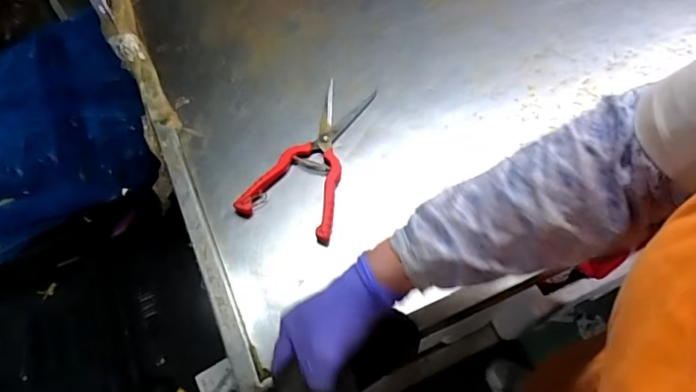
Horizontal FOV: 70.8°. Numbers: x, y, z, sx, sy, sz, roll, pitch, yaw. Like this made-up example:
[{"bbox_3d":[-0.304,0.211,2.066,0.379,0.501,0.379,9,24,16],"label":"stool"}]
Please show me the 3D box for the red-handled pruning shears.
[{"bbox_3d":[-0.038,-0.052,0.583,0.107,0.018,0.207,17,62,11],"label":"red-handled pruning shears"}]

